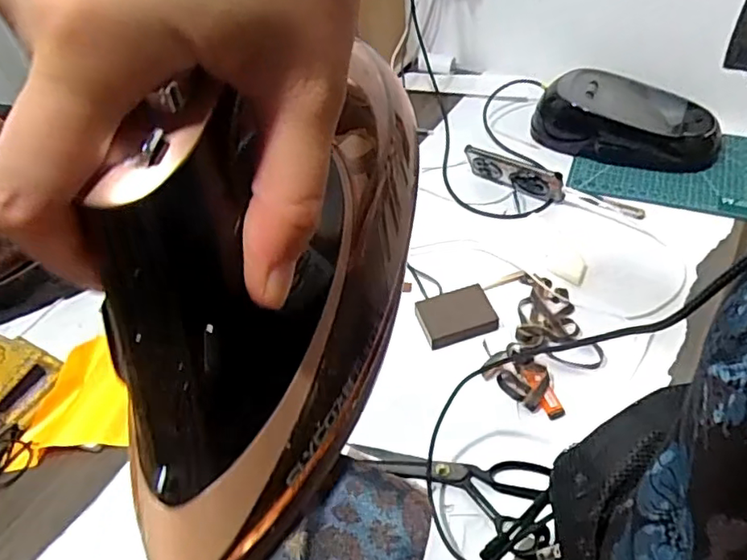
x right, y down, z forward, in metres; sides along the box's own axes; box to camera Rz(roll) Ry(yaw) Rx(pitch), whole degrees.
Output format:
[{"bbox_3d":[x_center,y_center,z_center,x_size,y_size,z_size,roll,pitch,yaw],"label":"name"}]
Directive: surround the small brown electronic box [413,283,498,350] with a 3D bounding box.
[{"bbox_3d":[0.113,0.047,0.774,0.102,0.022,0.073,-17,48,-10],"label":"small brown electronic box"}]

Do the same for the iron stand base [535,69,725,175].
[{"bbox_3d":[0.433,-0.272,0.979,0.296,0.095,0.140,21,53,22],"label":"iron stand base"}]

